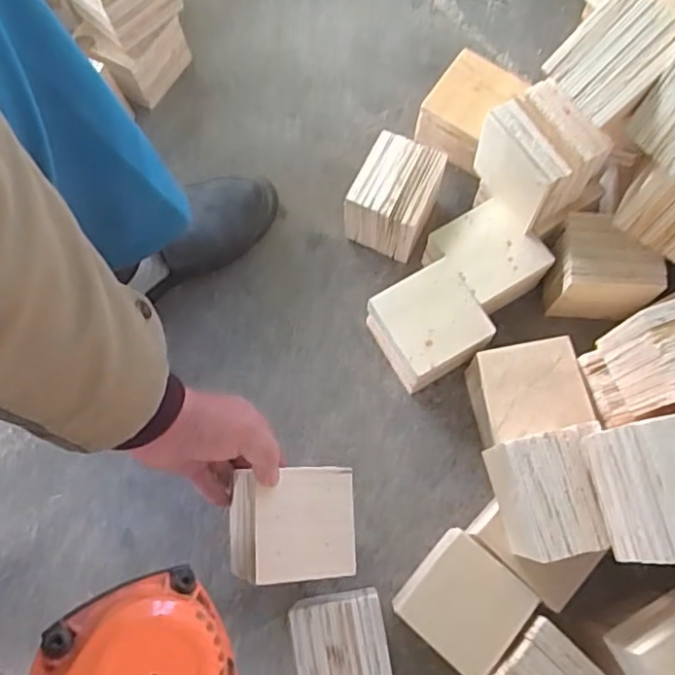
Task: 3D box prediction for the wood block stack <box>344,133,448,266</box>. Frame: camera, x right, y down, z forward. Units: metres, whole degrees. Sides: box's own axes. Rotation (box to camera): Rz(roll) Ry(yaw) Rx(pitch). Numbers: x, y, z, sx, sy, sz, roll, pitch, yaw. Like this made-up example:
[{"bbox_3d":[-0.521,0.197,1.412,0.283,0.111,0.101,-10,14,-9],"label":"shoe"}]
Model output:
[{"bbox_3d":[0.061,-0.153,0.691,0.084,0.093,0.101,23,73,8],"label":"wood block stack"}]

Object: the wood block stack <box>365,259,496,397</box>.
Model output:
[{"bbox_3d":[0.091,-0.008,0.650,0.102,0.080,0.099,-27,73,-7],"label":"wood block stack"}]

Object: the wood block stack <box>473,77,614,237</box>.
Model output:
[{"bbox_3d":[0.199,-0.176,0.612,0.092,0.094,0.105,-34,74,-9],"label":"wood block stack"}]

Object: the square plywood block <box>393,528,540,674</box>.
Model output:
[{"bbox_3d":[0.113,0.242,0.569,0.095,0.077,0.088,42,78,13],"label":"square plywood block"}]

